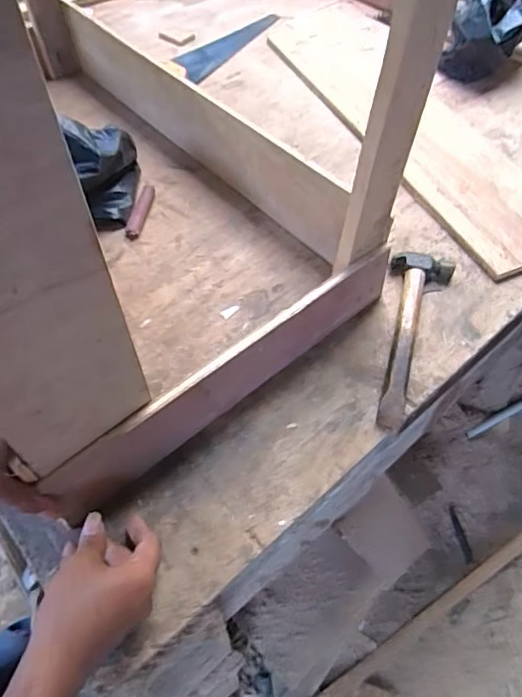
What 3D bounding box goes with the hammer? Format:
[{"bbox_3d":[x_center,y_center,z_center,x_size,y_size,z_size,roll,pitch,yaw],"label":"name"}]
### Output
[{"bbox_3d":[0.169,-0.022,0.628,0.073,0.028,0.254,21,54,14],"label":"hammer"}]

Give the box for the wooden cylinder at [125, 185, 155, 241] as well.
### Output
[{"bbox_3d":[-0.177,-0.205,0.765,0.021,0.013,0.115,7,52,4],"label":"wooden cylinder"}]

